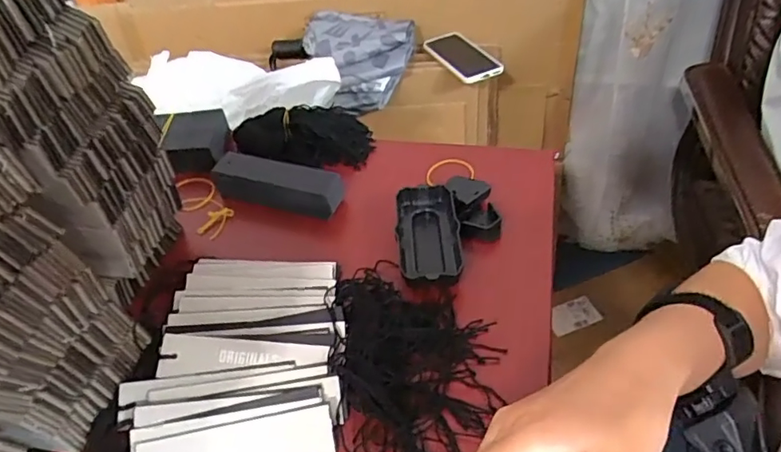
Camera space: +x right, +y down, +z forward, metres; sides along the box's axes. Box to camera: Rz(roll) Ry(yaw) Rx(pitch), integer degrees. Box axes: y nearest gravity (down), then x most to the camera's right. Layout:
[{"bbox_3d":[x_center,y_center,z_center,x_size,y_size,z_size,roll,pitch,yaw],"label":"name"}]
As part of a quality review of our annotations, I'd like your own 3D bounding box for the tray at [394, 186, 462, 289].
[{"bbox_3d":[0.034,0.009,0.477,0.053,0.027,0.115,-6,44,1],"label":"tray"}]

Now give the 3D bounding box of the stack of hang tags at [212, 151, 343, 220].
[{"bbox_3d":[-0.111,-0.040,0.534,0.138,0.038,0.037,11,47,18],"label":"stack of hang tags"}]

